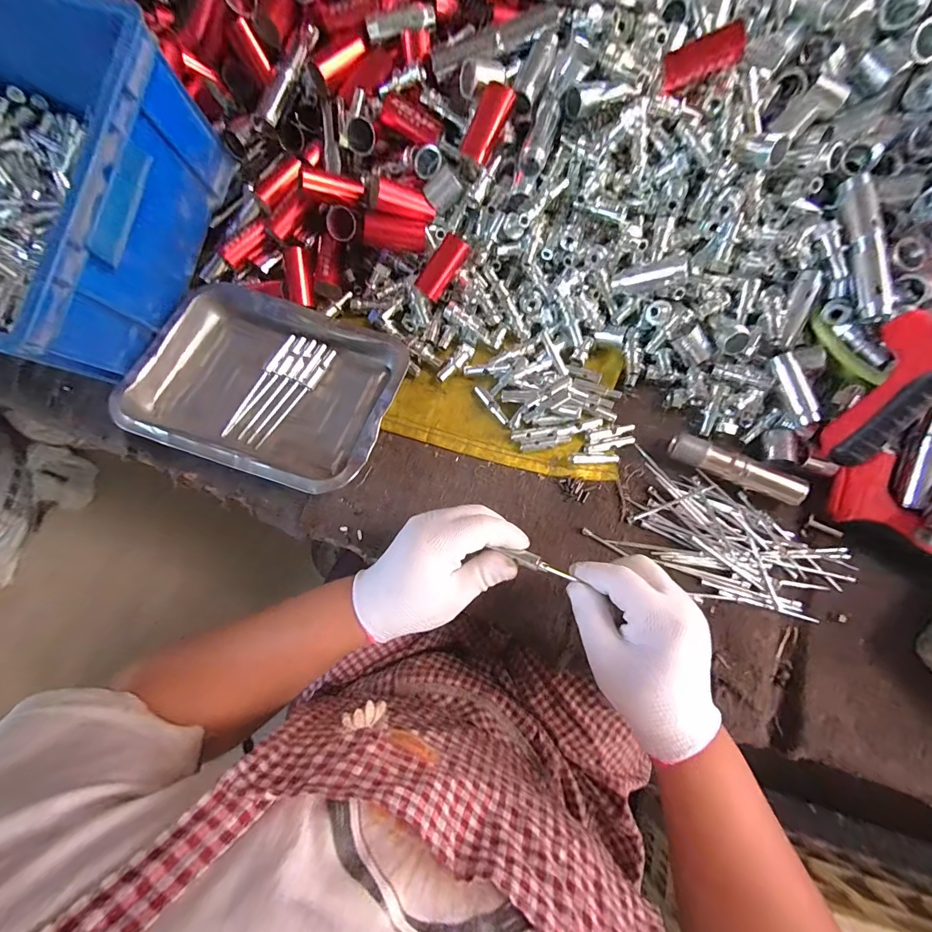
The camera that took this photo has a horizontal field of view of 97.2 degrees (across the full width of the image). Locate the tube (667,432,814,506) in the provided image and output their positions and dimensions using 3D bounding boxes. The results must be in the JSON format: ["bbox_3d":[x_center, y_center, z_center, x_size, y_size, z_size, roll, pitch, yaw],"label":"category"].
[{"bbox_3d":[0.261,0.003,0.399,0.119,0.027,0.027,26,74,9],"label":"tube"}]

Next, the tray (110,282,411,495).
[{"bbox_3d":[-0.205,-0.086,0.427,0.270,0.037,0.190,18,73,6],"label":"tray"}]

